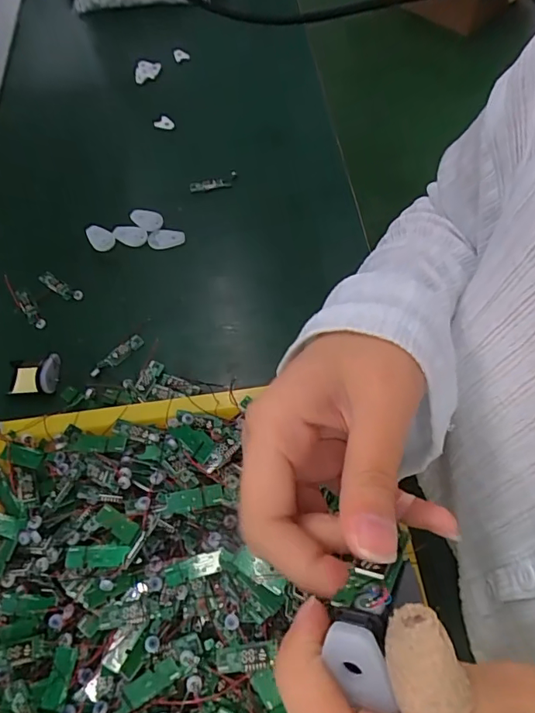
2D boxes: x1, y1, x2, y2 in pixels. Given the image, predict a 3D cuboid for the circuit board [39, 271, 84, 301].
[{"bbox_3d":[-0.193,-0.064,0.455,0.051,0.005,0.012,30,64,19],"label":"circuit board"}]

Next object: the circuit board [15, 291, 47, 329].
[{"bbox_3d":[-0.215,-0.042,0.443,0.013,0.005,0.049,-32,62,-16],"label":"circuit board"}]

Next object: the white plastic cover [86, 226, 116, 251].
[{"bbox_3d":[-0.164,-0.117,0.480,0.022,0.009,0.031,-27,61,-13],"label":"white plastic cover"}]

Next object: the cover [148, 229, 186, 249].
[{"bbox_3d":[-0.099,-0.115,0.476,0.035,0.008,0.018,0,58,3],"label":"cover"}]

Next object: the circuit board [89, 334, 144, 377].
[{"bbox_3d":[-0.129,0.000,0.415,0.051,0.005,0.014,-40,65,-20],"label":"circuit board"}]

